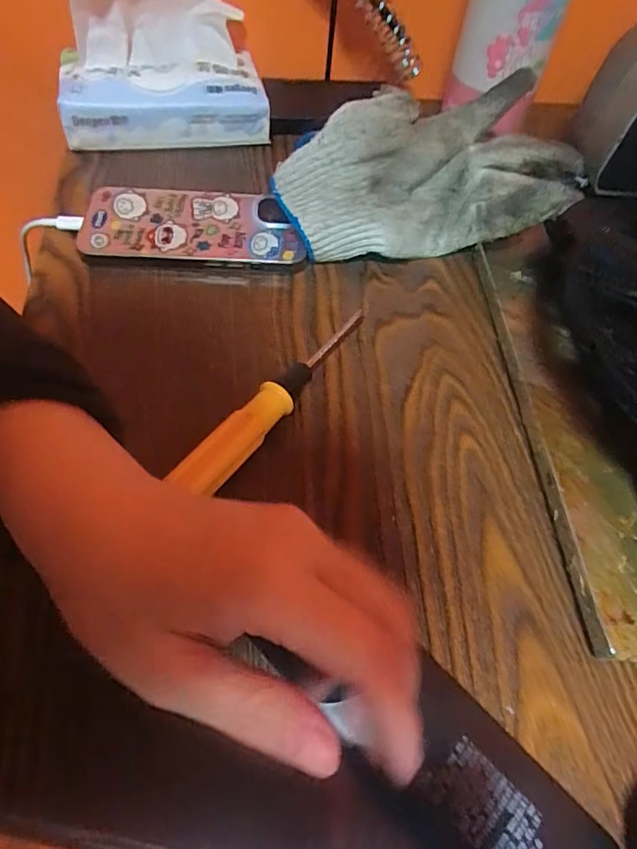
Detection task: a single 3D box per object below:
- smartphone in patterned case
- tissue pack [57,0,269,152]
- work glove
[{"bbox_3d":[-0.081,-0.129,0.332,0.139,0.008,0.064,1,67,-2],"label":"smartphone in patterned case"},{"bbox_3d":[-0.121,-0.267,0.384,0.148,0.105,0.078,-12,58,-14],"label":"tissue pack"},{"bbox_3d":[0.070,-0.155,0.327,0.191,0.073,0.091,-6,60,-9],"label":"work glove"}]

